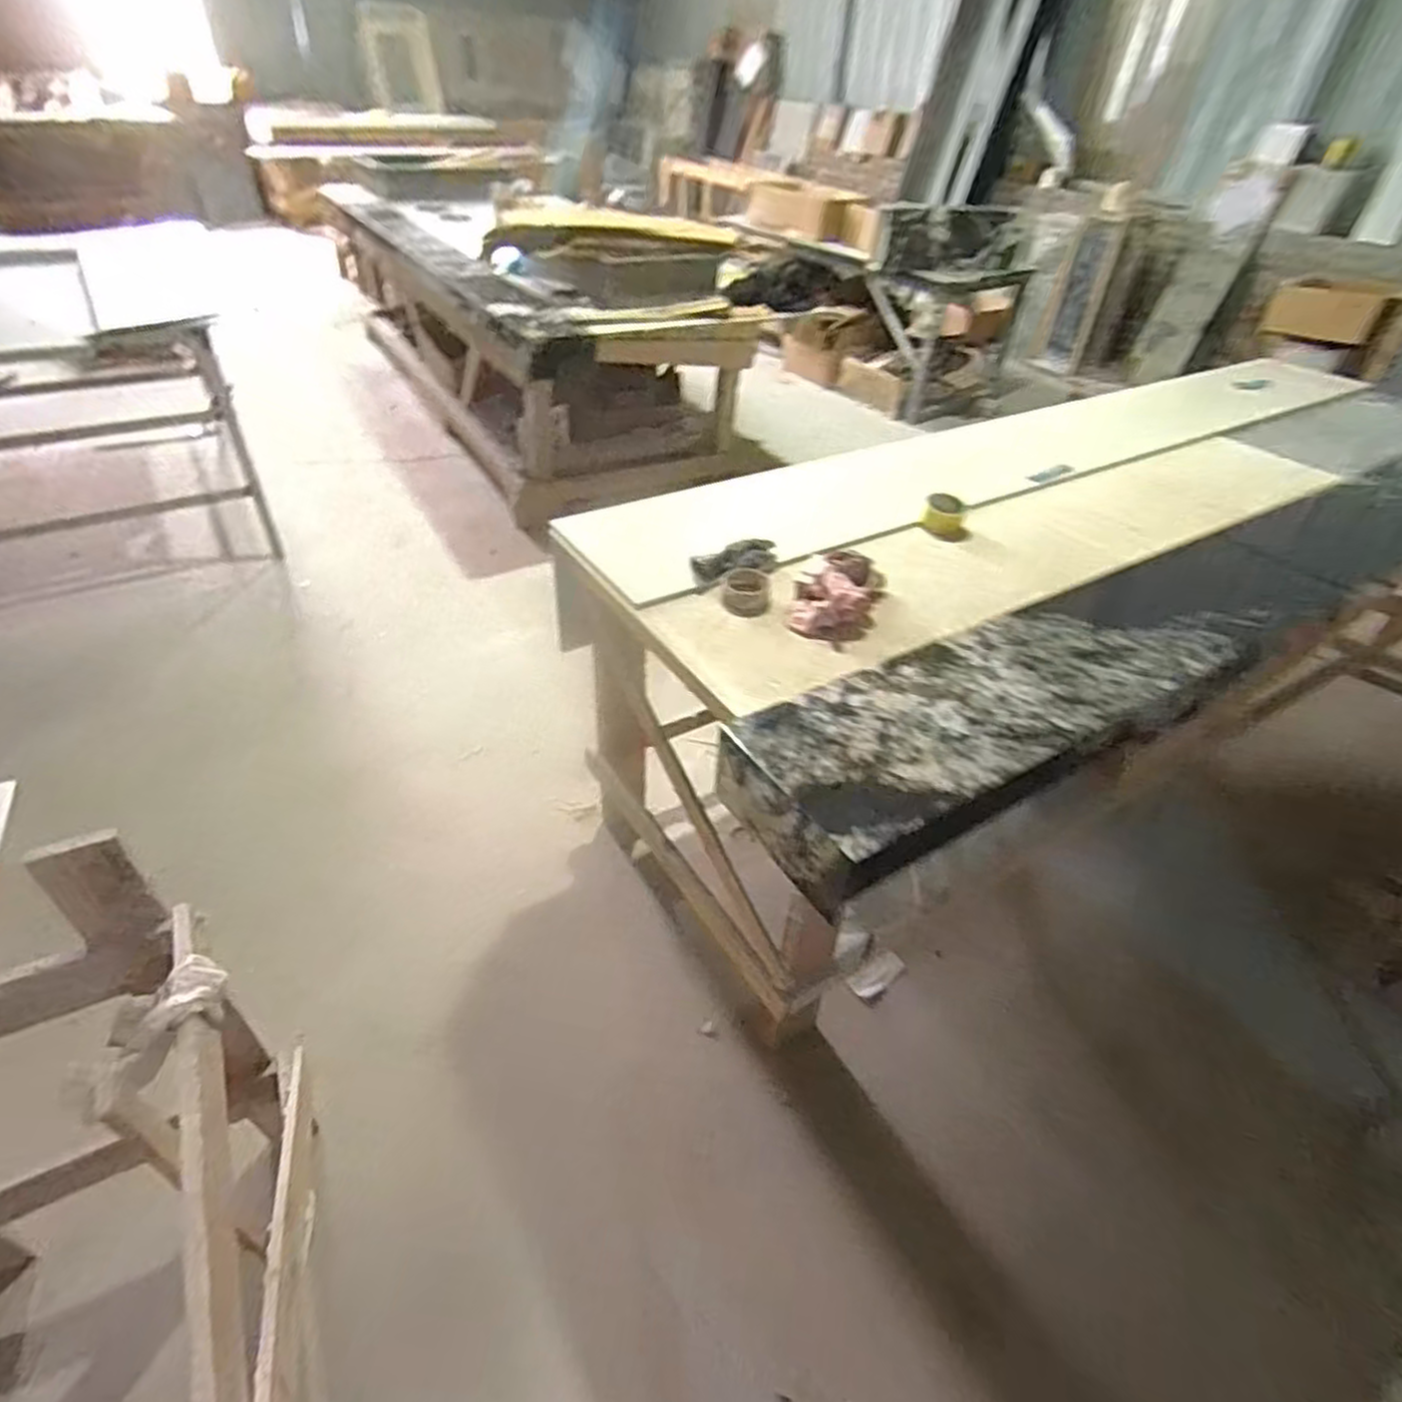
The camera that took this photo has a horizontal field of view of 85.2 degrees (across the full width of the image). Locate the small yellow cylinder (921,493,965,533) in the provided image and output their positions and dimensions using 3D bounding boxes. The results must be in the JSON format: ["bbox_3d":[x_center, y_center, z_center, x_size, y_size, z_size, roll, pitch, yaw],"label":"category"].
[{"bbox_3d":[0.480,-0.374,1.511,0.080,0.055,0.061,14,42,12],"label":"small yellow cylinder"}]

